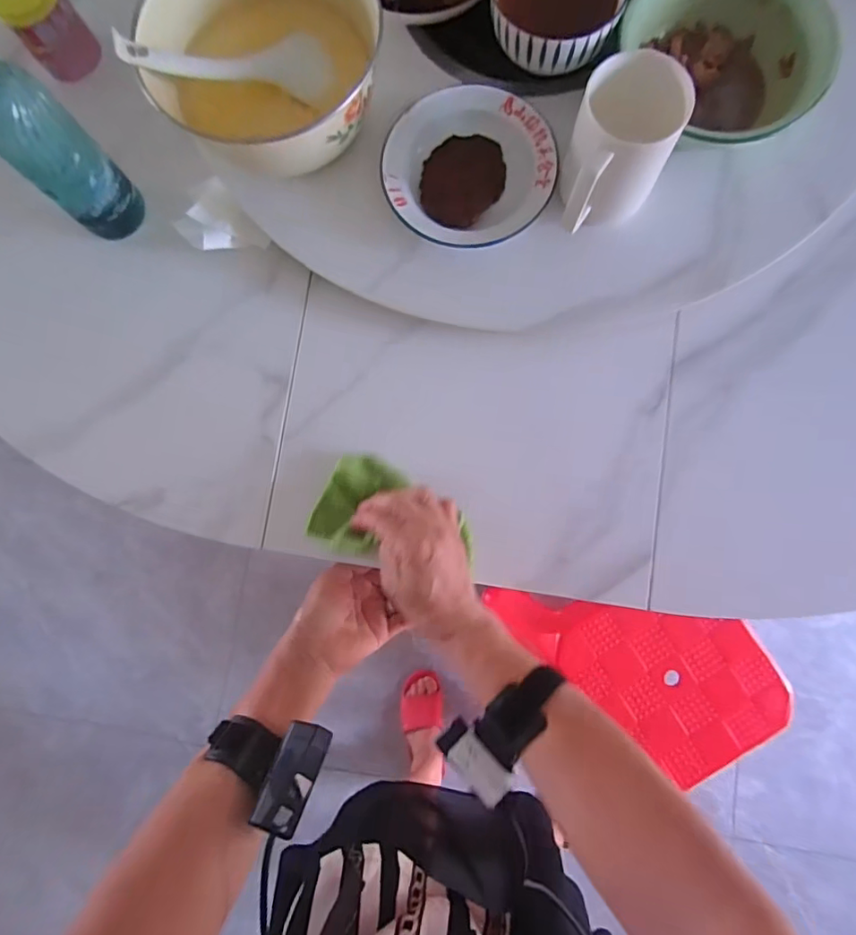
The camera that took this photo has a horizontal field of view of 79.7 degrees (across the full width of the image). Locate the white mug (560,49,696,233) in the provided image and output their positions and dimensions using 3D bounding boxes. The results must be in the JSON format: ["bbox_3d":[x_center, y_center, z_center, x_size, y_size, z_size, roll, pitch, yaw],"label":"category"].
[{"bbox_3d":[0.147,-0.242,0.409,0.077,0.103,0.103,27,84,6],"label":"white mug"}]

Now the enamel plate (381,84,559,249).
[{"bbox_3d":[0.038,-0.275,0.469,0.151,0.019,0.144,0,82,2],"label":"enamel plate"}]

